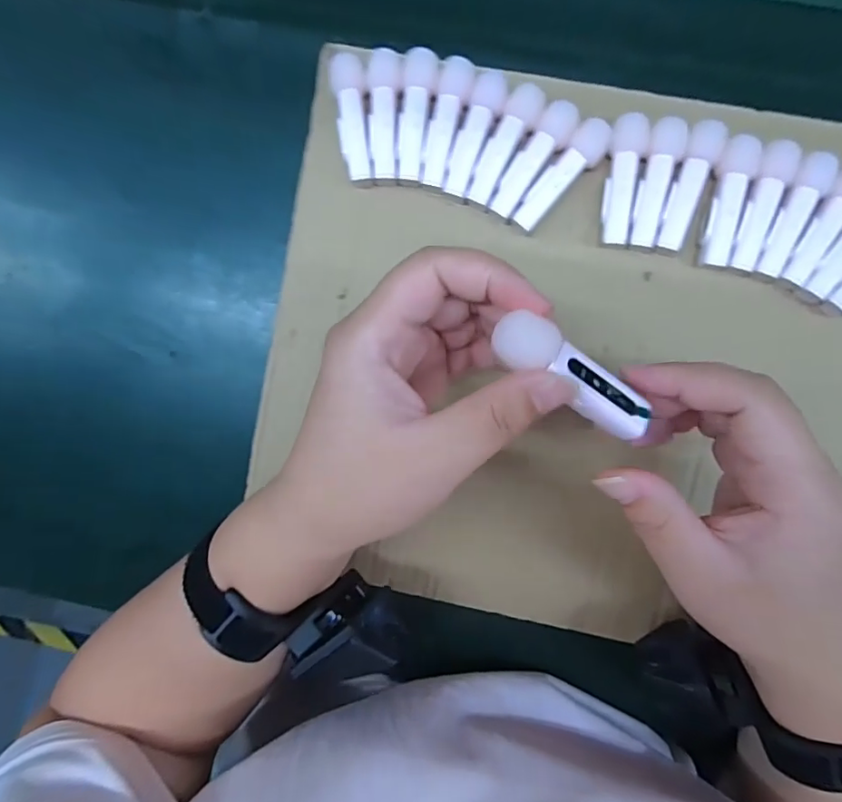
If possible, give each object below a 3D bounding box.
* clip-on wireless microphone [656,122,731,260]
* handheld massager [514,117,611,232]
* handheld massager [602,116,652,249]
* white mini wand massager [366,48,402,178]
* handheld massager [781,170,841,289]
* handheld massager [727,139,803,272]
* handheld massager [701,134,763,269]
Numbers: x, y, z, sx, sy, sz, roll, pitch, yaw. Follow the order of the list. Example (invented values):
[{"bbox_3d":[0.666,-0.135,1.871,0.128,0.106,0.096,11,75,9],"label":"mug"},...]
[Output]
[{"bbox_3d":[0.136,-0.108,0.266,0.017,0.013,0.066,17,98,3],"label":"clip-on wireless microphone"},{"bbox_3d":[0.074,-0.115,0.272,0.018,0.015,0.063,38,98,0],"label":"handheld massager"},{"bbox_3d":[0.104,-0.113,0.269,0.018,0.015,0.063,4,97,4],"label":"handheld massager"},{"bbox_3d":[-0.018,-0.149,0.274,0.017,0.011,0.062,-1,97,5],"label":"white mini wand massager"},{"bbox_3d":[0.203,-0.087,0.264,0.017,0.017,0.063,26,98,1],"label":"handheld massager"},{"bbox_3d":[0.173,-0.097,0.266,0.017,0.017,0.064,14,98,3],"label":"handheld massager"},{"bbox_3d":[0.156,-0.101,0.266,0.018,0.014,0.063,9,97,4],"label":"handheld massager"}]

